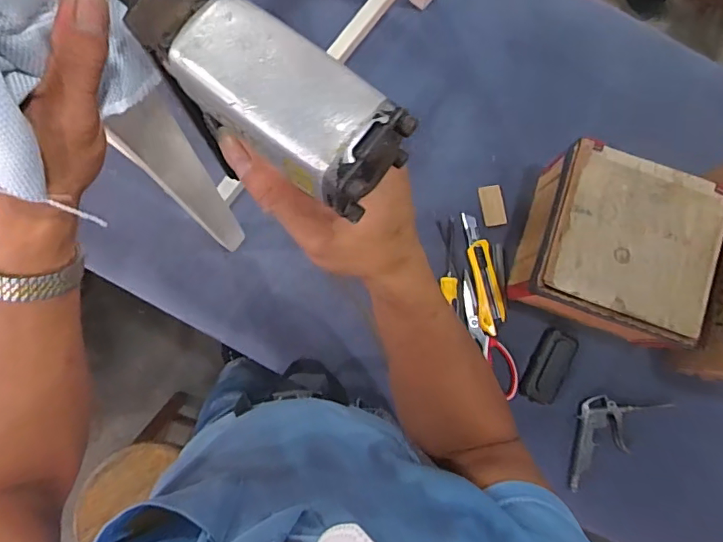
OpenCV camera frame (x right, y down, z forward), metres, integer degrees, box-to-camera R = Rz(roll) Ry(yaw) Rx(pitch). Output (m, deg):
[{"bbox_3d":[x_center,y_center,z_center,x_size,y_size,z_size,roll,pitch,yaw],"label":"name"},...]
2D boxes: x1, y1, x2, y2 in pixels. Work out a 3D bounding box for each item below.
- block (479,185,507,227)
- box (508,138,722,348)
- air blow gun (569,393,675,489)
[{"bbox_3d":[0.196,-0.097,0.757,0.034,0.007,0.060,-8,84,-5],"label":"block"},{"bbox_3d":[0.343,-0.027,0.695,0.221,0.131,0.220,17,82,-2],"label":"box"},{"bbox_3d":[0.350,0.224,0.728,0.172,0.022,0.087,-33,86,-7],"label":"air blow gun"}]

